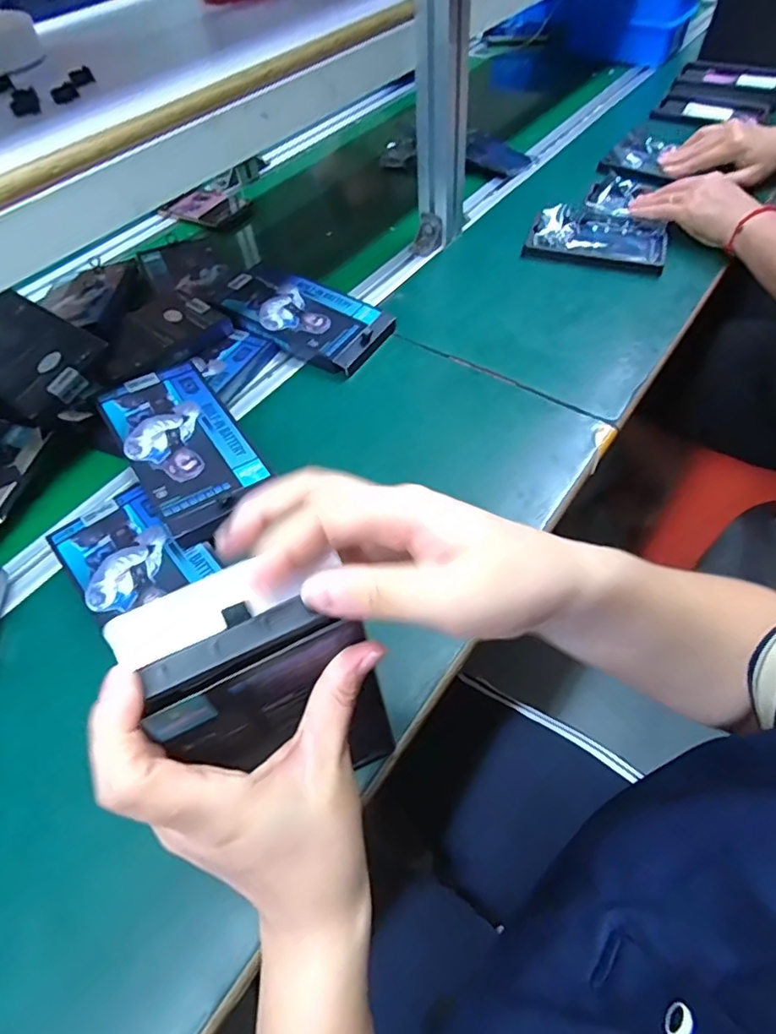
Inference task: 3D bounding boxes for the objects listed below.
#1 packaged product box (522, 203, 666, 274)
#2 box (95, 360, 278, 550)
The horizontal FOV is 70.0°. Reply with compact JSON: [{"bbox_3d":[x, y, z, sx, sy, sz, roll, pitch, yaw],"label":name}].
[{"bbox_3d":[0.254,-0.340,0.670,0.157,0.018,0.102,17,58,15],"label":"packaged product box"},{"bbox_3d":[-0.169,-0.060,0.466,0.092,0.027,0.180,-32,59,-18],"label":"box"}]

